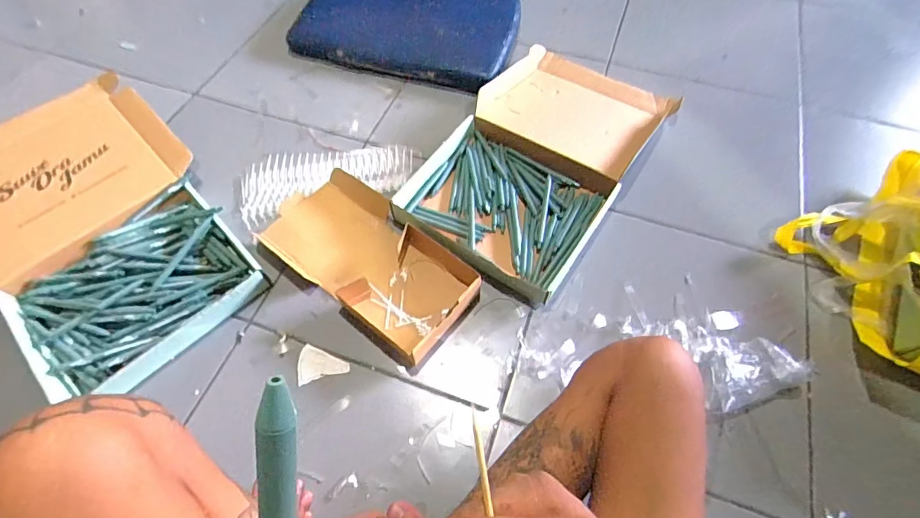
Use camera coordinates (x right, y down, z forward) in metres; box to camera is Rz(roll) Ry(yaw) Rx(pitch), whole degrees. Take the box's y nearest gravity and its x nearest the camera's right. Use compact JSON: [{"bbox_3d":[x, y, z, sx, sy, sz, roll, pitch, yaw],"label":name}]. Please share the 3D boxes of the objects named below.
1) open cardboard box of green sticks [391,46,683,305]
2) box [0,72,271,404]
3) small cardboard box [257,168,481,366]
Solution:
[{"bbox_3d":[0.148,-0.199,0.829,0.314,0.071,0.525,33,66,15],"label":"open cardboard box of green sticks"},{"bbox_3d":[-0.596,-0.046,0.732,0.359,0.081,0.536,-39,69,-20],"label":"box"},{"bbox_3d":[-0.150,-0.012,0.735,0.373,0.050,0.193,36,67,17],"label":"small cardboard box"}]

